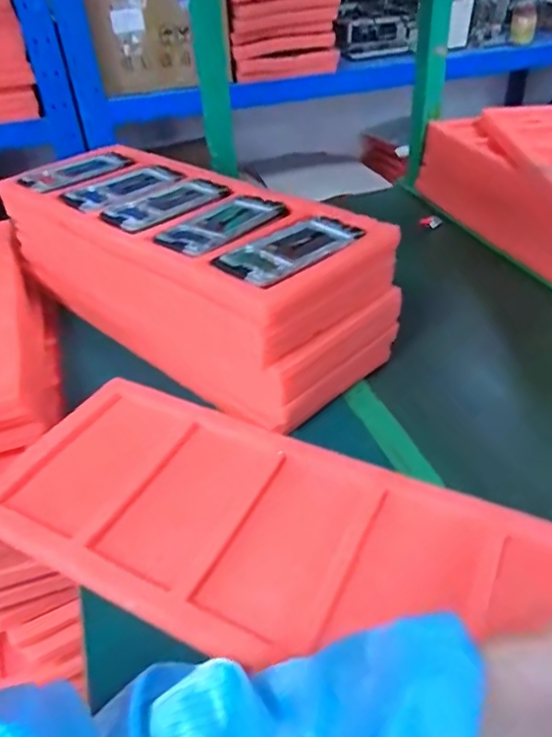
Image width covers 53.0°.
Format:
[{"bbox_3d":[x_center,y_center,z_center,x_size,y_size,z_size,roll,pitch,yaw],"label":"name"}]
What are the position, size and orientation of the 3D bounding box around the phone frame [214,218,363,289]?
[{"bbox_3d":[0.016,-0.122,0.570,0.085,0.018,0.156,31,51,34],"label":"phone frame"}]

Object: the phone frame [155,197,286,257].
[{"bbox_3d":[-0.063,-0.167,0.631,0.079,0.013,0.153,23,45,30],"label":"phone frame"}]

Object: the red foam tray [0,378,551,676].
[{"bbox_3d":[0.006,0.142,0.469,0.538,0.029,0.204,17,44,23],"label":"red foam tray"}]

